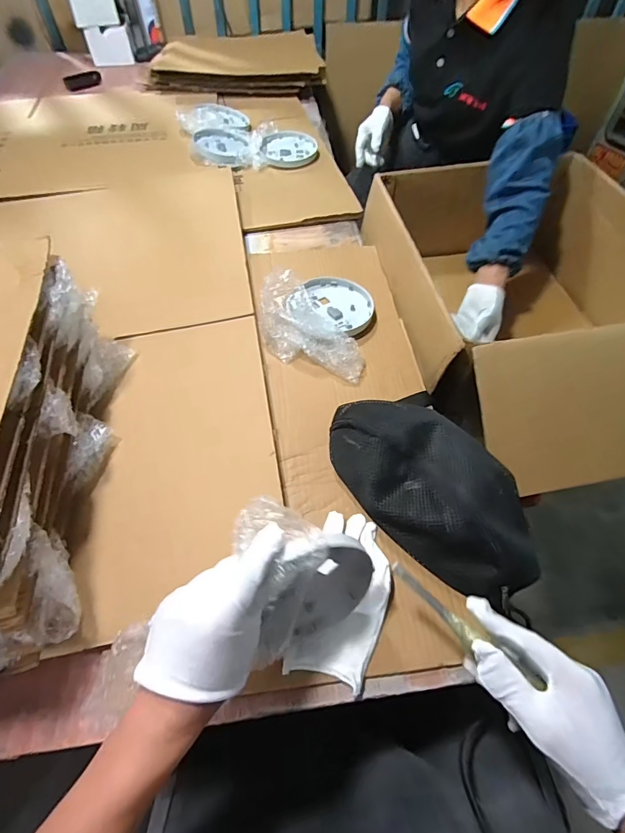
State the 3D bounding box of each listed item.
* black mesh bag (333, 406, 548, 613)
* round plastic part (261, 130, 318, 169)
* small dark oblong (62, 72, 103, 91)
[{"bbox_3d":[0.139,0.069,0.479,0.148,0.066,0.279,-36,63,-23],"label":"black mesh bag"},{"bbox_3d":[-0.057,-0.638,0.982,0.127,0.021,0.124,0,56,-1],"label":"round plastic part"},{"bbox_3d":[-0.690,-1.013,1.247,0.114,0.027,0.052,-35,63,-22],"label":"small dark oblong"}]

